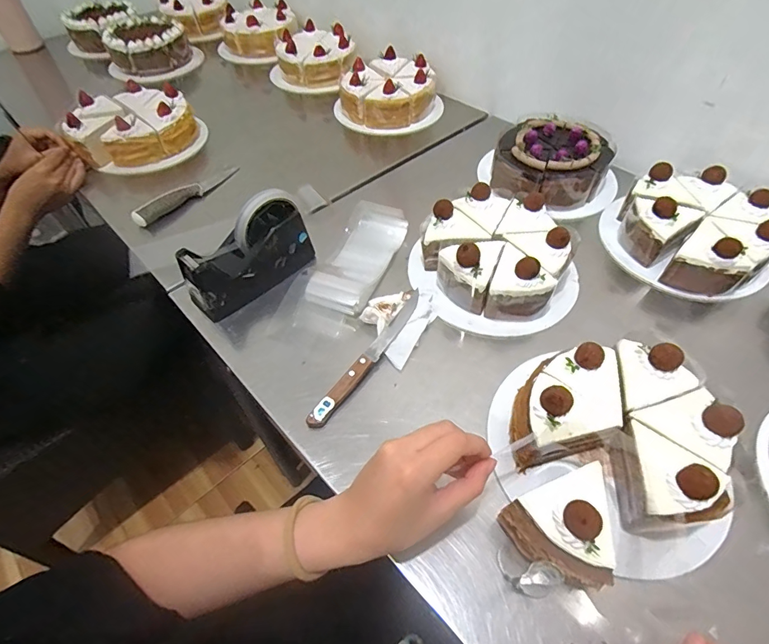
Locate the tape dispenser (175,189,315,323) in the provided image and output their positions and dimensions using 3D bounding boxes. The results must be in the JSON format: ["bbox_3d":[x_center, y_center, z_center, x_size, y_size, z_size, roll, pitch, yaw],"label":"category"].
[{"bbox_3d":[-0.167,-0.088,0.511,0.162,0.100,0.053,-36,60,-24],"label":"tape dispenser"}]

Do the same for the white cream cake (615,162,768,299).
[{"bbox_3d":[0.390,-0.121,0.537,0.166,0.072,0.177,-38,60,-25],"label":"white cream cake"}]

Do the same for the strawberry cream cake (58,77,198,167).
[{"bbox_3d":[-0.444,-0.351,0.756,0.195,0.088,0.183,-18,54,-13],"label":"strawberry cream cake"}]

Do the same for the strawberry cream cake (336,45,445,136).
[{"bbox_3d":[0.008,-0.439,0.802,0.190,0.079,0.159,-18,54,-12],"label":"strawberry cream cake"}]

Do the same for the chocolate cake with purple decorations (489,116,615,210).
[{"bbox_3d":[0.244,-0.242,0.635,0.164,0.059,0.153,-1,52,1],"label":"chocolate cake with purple decorations"}]

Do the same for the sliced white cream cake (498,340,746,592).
[{"bbox_3d":[0.186,0.108,0.364,0.205,0.072,0.159,-20,54,-14],"label":"sliced white cream cake"}]

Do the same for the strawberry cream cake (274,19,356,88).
[{"bbox_3d":[-0.151,-0.579,0.906,0.163,0.070,0.150,-8,52,-5],"label":"strawberry cream cake"}]

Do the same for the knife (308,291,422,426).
[{"bbox_3d":[-0.014,0.038,0.461,0.017,0.018,0.195,30,58,22],"label":"knife"}]

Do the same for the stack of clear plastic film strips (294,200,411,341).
[{"bbox_3d":[-0.038,-0.075,0.541,0.073,0.033,0.211,18,54,14],"label":"stack of clear plastic film strips"}]

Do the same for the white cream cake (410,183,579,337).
[{"bbox_3d":[0.139,-0.081,0.517,0.194,0.077,0.183,-1,52,1],"label":"white cream cake"}]

